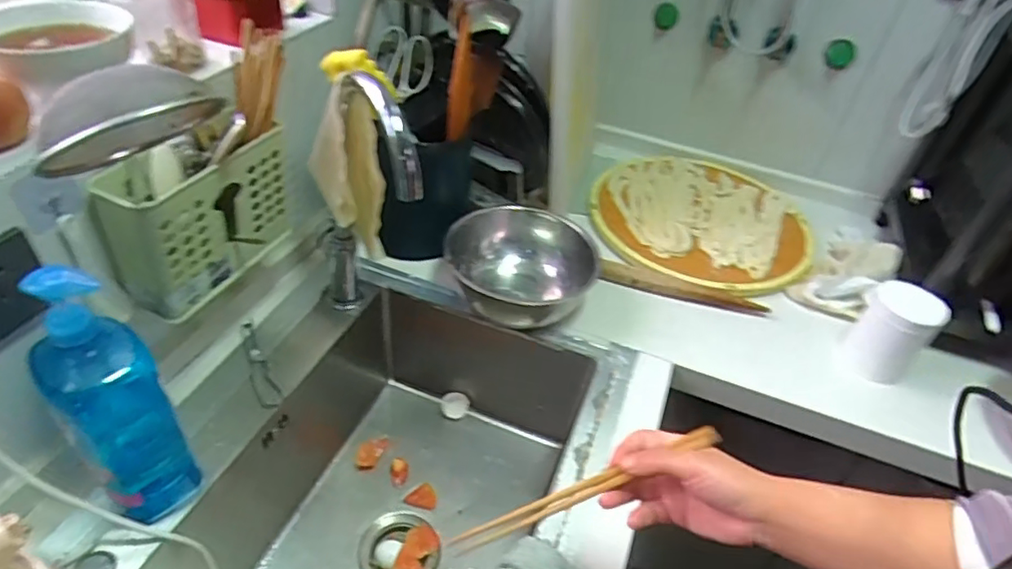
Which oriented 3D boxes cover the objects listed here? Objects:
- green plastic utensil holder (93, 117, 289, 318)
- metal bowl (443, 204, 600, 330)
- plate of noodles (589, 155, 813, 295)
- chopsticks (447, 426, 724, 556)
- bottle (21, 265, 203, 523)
[{"bbox_3d":[-0.336,-0.086,0.685,0.080,0.161,0.208,22,43,16],"label":"green plastic utensil holder"},{"bbox_3d":[0.024,-0.028,0.941,0.220,0.097,0.220,2,41,-6],"label":"metal bowl"},{"bbox_3d":[0.354,-0.118,1.120,0.380,0.062,0.375,4,41,-4],"label":"plate of noodles"},{"bbox_3d":[0.064,0.169,0.497,0.233,0.019,0.014,-26,44,6],"label":"chopsticks"},{"bbox_3d":[-0.371,0.109,0.575,0.097,0.285,0.091,36,49,29],"label":"bottle"}]

